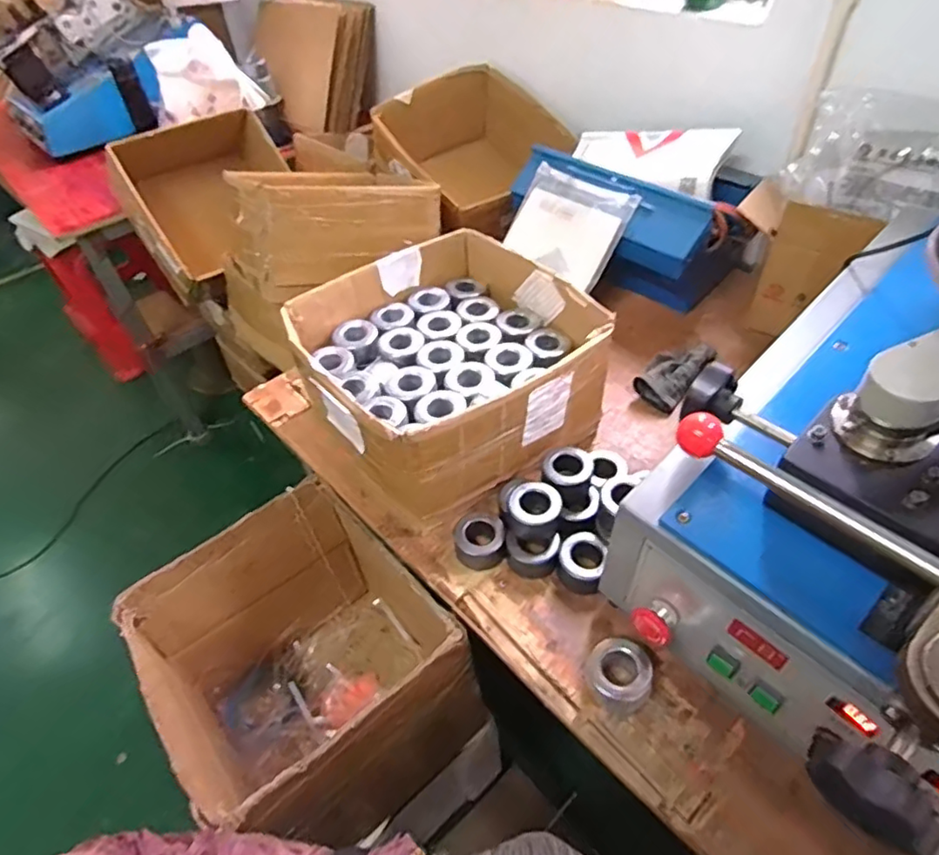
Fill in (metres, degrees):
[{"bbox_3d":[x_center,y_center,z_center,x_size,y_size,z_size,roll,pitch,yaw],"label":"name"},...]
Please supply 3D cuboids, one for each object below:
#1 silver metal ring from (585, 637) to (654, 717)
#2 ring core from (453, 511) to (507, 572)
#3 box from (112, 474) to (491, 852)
[{"bbox_3d":[0.155,0.245,0.598,0.061,0.047,0.065,-3,46,3],"label":"silver metal ring"},{"bbox_3d":[0.012,0.131,0.709,0.061,0.039,0.067,-3,46,3],"label":"ring core"},{"bbox_3d":[-0.202,0.324,0.790,0.319,0.316,0.319,-33,52,-24],"label":"box"}]

